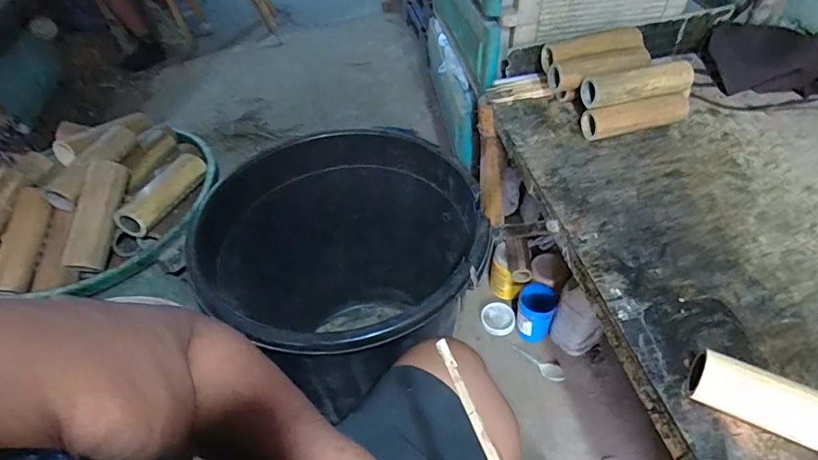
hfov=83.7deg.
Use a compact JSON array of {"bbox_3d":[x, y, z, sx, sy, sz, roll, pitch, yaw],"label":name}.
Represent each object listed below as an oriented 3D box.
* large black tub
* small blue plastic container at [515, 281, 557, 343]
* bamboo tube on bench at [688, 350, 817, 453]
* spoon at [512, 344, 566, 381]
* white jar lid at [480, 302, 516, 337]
[{"bbox_3d":[-0.091,0.118,0.912,0.467,0.455,0.456,-1,46,1],"label":"large black tub"},{"bbox_3d":[0.311,0.205,1.127,0.085,0.135,0.081,-1,46,1],"label":"small blue plastic container"},{"bbox_3d":[0.387,0.187,0.465,0.180,0.056,0.049,20,50,21],"label":"bamboo tube on bench"},{"bbox_3d":[0.308,0.323,1.099,0.137,0.009,0.039,23,51,23],"label":"spoon"},{"bbox_3d":[0.231,0.230,1.188,0.083,0.016,0.094,2,46,4],"label":"white jar lid"}]

